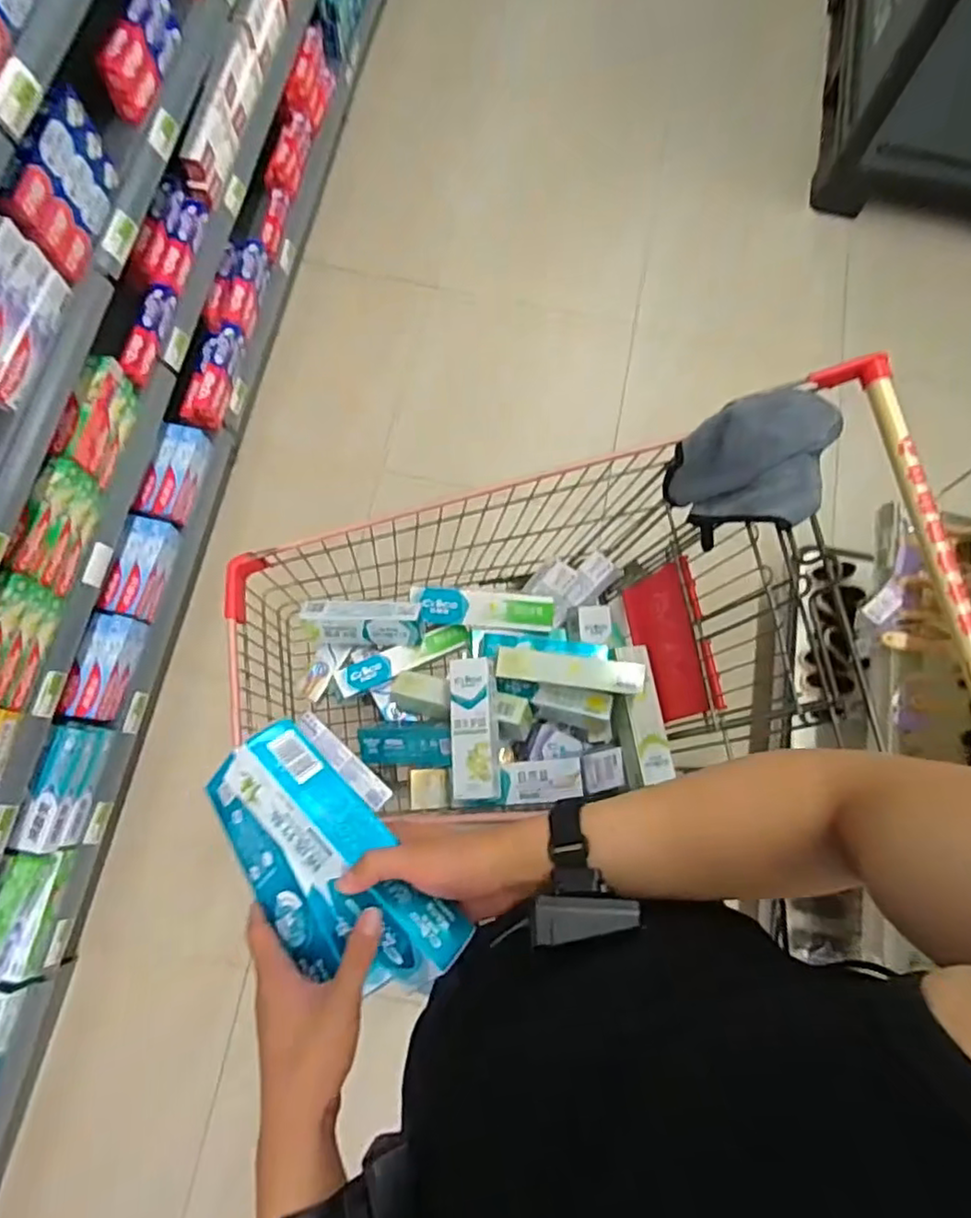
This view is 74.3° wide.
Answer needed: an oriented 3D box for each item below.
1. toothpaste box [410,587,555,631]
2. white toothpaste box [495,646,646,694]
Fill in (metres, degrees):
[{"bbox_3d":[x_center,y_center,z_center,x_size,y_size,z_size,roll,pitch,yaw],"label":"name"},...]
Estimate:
[{"bbox_3d":[-0.004,-0.004,0.999,0.222,0.033,0.056,4,75,-1],"label":"toothpaste box"},{"bbox_3d":[0.118,0.086,0.896,0.201,0.036,0.044,9,75,1],"label":"white toothpaste box"}]

